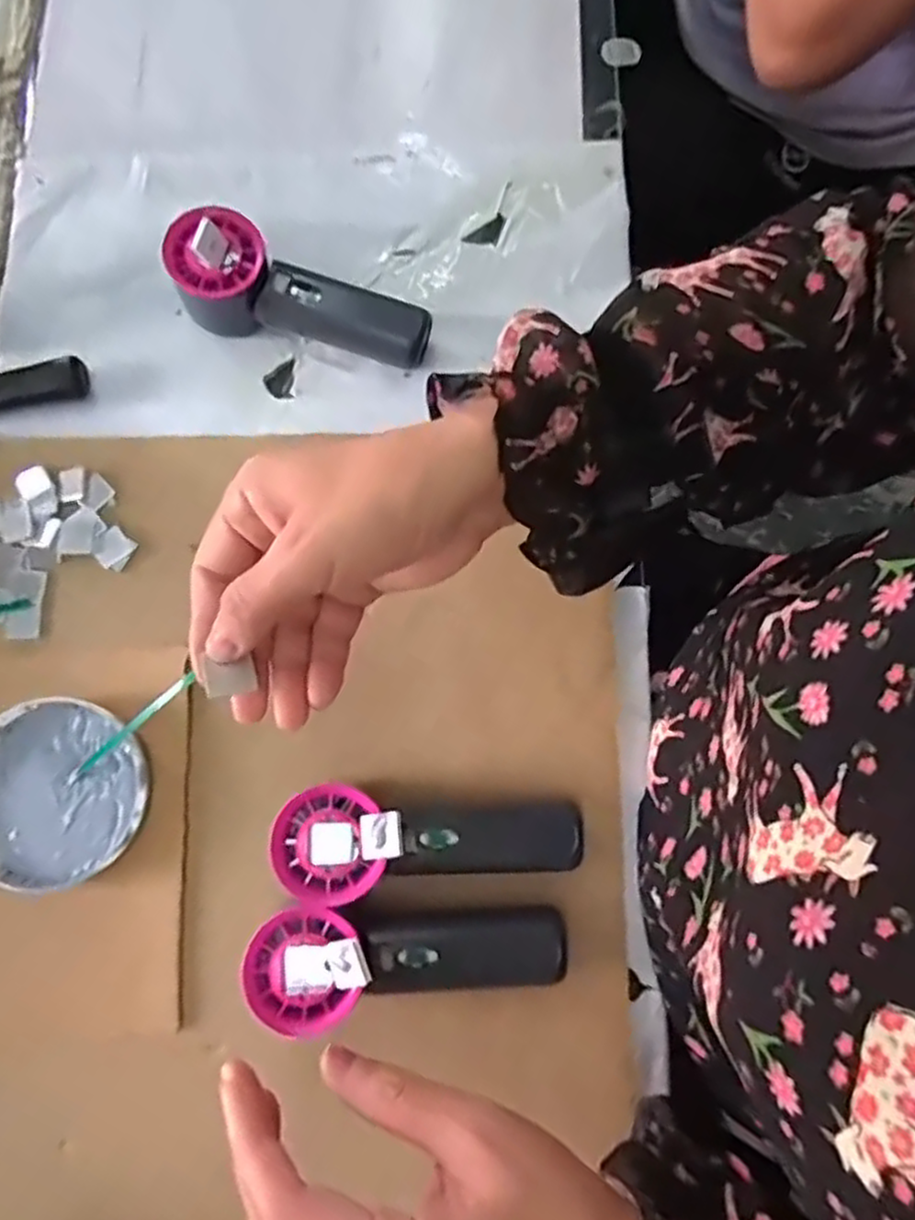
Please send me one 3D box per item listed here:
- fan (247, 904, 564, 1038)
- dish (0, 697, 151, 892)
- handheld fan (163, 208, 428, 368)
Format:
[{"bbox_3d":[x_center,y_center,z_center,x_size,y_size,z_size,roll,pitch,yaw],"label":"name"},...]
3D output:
[{"bbox_3d":[-0.023,0.167,0.369,0.149,0.062,0.053,-9,79,1],"label":"fan"},{"bbox_3d":[-0.223,0.100,0.406,0.104,0.014,0.097,0,78,0],"label":"dish"},{"bbox_3d":[-0.092,-0.193,0.446,0.155,0.059,0.055,10,79,2],"label":"handheld fan"}]

